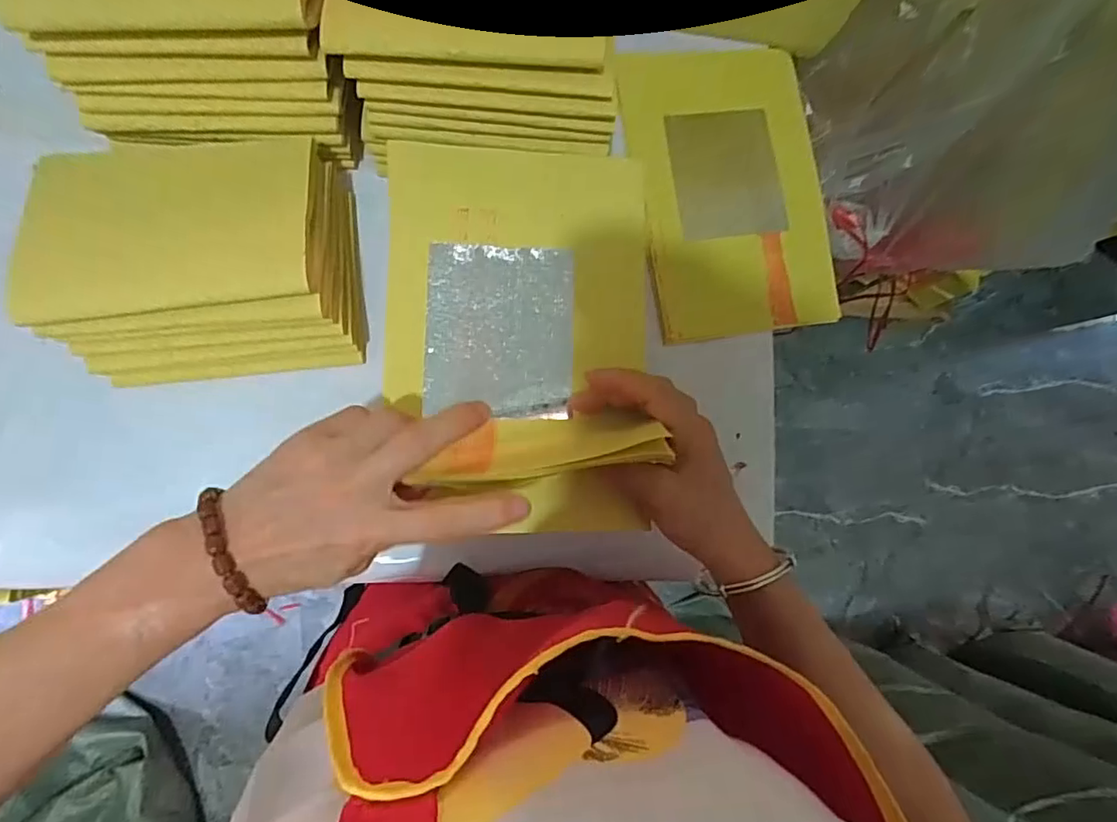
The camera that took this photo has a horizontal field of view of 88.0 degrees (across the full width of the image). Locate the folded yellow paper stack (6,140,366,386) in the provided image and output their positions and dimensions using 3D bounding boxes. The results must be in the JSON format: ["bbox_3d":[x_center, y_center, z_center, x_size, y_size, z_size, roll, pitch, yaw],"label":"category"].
[{"bbox_3d":[-0.217,-0.095,0.364,0.167,0.070,0.133,-7,86,-8],"label":"folded yellow paper stack"}]

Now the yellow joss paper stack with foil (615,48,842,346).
[{"bbox_3d":[0.135,-0.174,0.455,0.151,0.016,0.223,-11,87,-8],"label":"yellow joss paper stack with foil"}]

